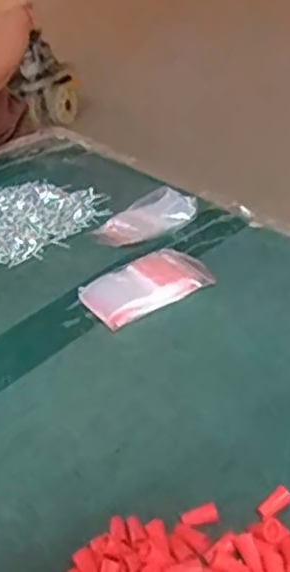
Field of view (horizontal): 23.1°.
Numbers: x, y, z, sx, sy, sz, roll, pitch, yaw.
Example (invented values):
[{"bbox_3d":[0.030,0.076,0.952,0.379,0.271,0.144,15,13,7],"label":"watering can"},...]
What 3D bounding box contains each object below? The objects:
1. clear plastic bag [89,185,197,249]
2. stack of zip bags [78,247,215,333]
[{"bbox_3d":[-0.003,-0.073,0.757,0.066,0.016,0.121,23,43,37],"label":"clear plastic bag"},{"bbox_3d":[0.003,-0.007,0.658,0.126,0.022,0.079,-25,37,-27],"label":"stack of zip bags"}]

